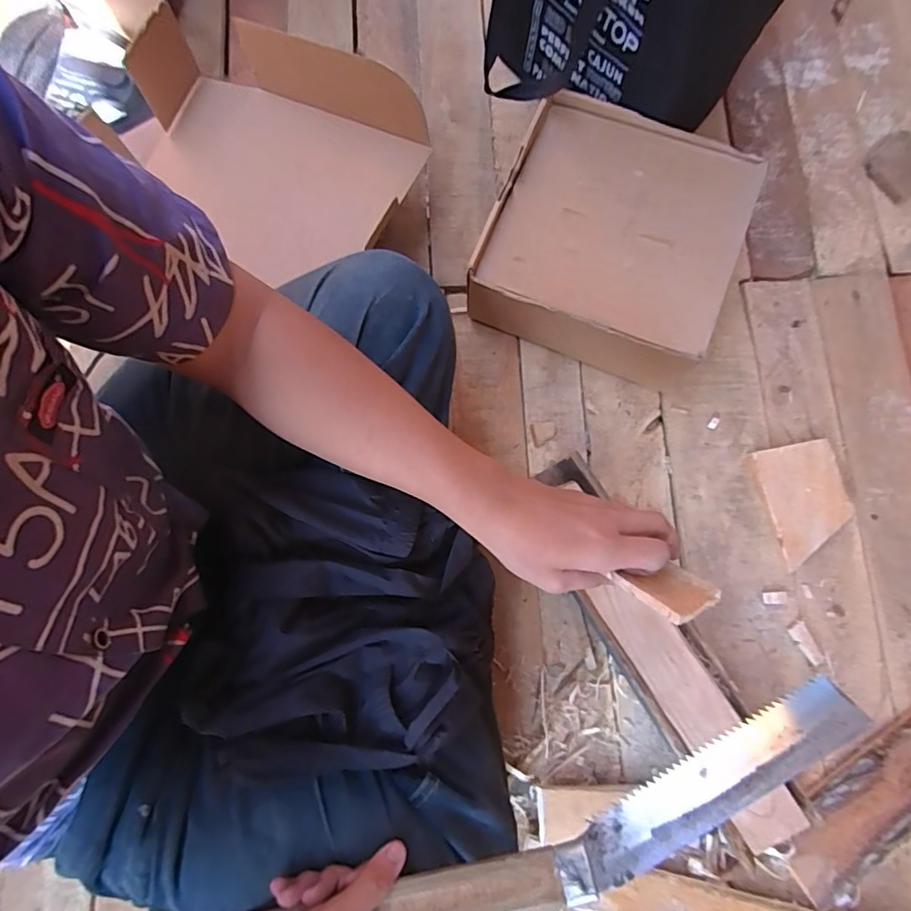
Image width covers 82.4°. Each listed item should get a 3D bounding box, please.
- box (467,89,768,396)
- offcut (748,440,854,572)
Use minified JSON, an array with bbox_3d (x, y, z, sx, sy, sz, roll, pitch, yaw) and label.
[{"bbox_3d":[0.178,-0.249,0.607,0.254,0.106,0.262,22,80,3],"label":"box"},{"bbox_3d":[0.402,0.051,0.599,0.089,0.017,0.128,-13,80,-3],"label":"offcut"}]

